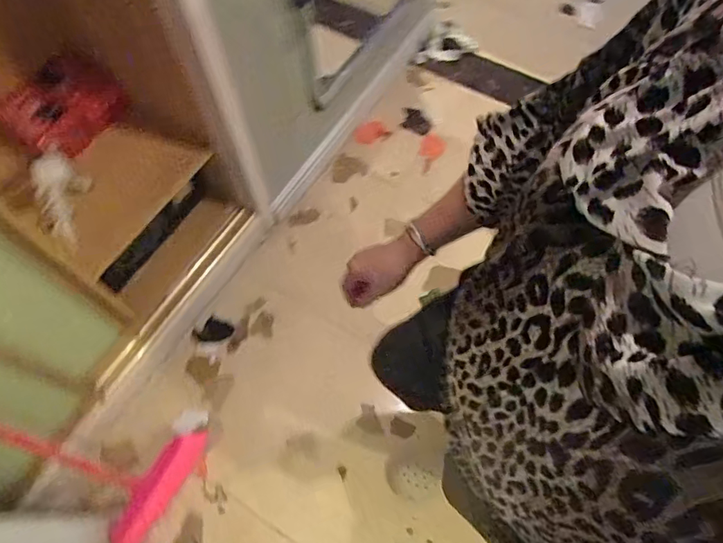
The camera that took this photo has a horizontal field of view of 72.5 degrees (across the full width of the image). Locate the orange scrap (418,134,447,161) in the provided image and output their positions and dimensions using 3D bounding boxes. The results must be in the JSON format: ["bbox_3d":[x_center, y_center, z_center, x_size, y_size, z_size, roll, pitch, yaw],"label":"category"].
[{"bbox_3d":[0.250,-0.444,1.760,0.087,0.009,0.096,28,75,15],"label":"orange scrap"}]

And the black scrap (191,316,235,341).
[{"bbox_3d":[-0.436,0.176,1.455,0.100,0.017,0.075,-38,90,-25],"label":"black scrap"}]

